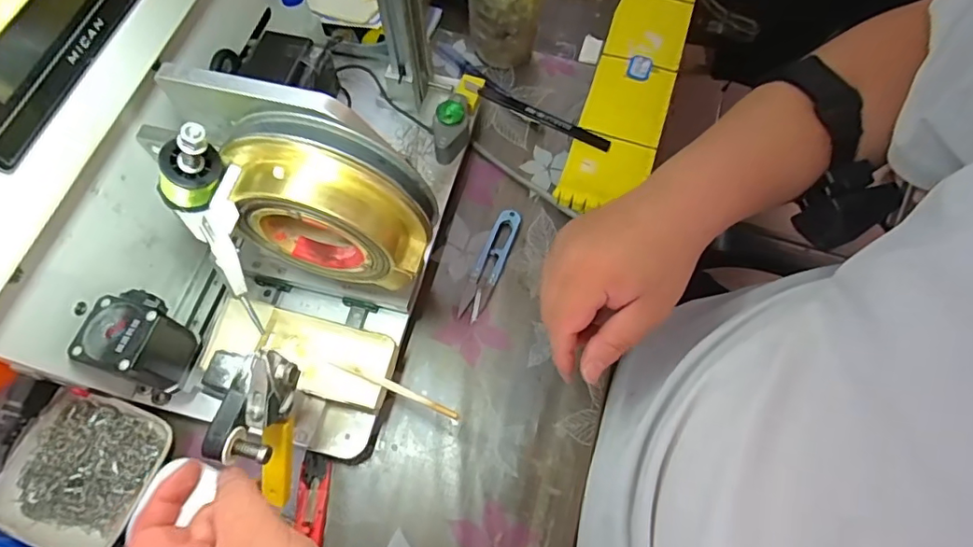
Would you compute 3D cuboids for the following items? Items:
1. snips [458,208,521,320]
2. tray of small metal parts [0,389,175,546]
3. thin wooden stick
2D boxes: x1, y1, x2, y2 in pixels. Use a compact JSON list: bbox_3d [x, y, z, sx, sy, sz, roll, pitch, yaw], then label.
[{"bbox_3d":[0.003,-0.009,0.457,0.023,0.011,0.100,21,67,8],"label":"snips"},{"bbox_3d":[-0.278,0.136,0.379,0.092,0.018,0.097,21,67,9],"label":"tray of small metal parts"},{"bbox_3d":[-0.065,0.078,0.375,0.108,0.011,0.006,15,65,28],"label":"thin wooden stick"}]

